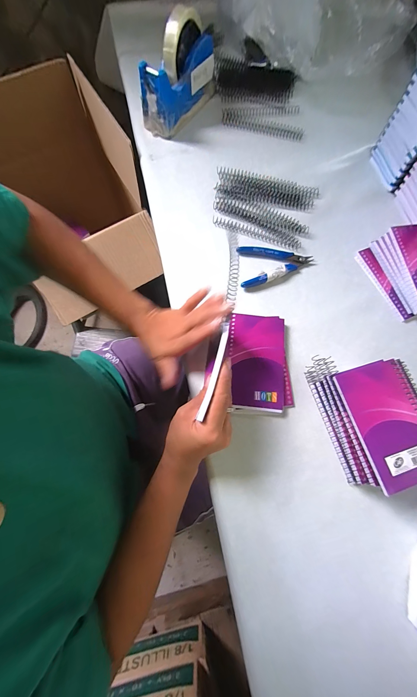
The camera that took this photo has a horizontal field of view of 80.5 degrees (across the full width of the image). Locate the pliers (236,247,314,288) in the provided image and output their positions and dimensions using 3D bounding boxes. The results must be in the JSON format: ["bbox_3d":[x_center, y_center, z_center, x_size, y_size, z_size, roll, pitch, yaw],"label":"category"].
[{"bbox_3d":[0.107,-0.131,0.389,0.115,0.015,0.066,-5,73,-2],"label":"pliers"}]

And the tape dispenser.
[{"bbox_3d":[-0.053,-0.473,0.428,0.059,0.111,0.158,30,76,8],"label":"tape dispenser"}]

